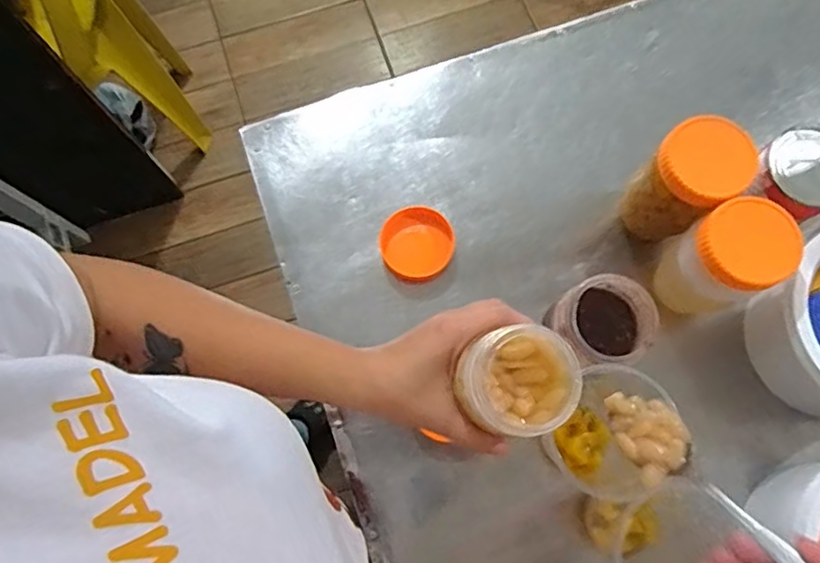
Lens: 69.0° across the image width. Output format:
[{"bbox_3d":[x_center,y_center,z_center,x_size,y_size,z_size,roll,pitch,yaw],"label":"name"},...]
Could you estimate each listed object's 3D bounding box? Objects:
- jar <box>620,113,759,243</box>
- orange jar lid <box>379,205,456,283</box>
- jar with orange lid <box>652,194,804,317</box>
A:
[{"bbox_3d":[0.233,-0.078,0.525,0.062,0.147,0.066,0,75,1],"label":"jar"},{"bbox_3d":[0.007,-0.037,0.581,0.069,0.012,0.072,0,75,1],"label":"orange jar lid"},{"bbox_3d":[0.256,-0.015,0.497,0.067,0.116,0.068,0,75,1],"label":"jar with orange lid"}]

